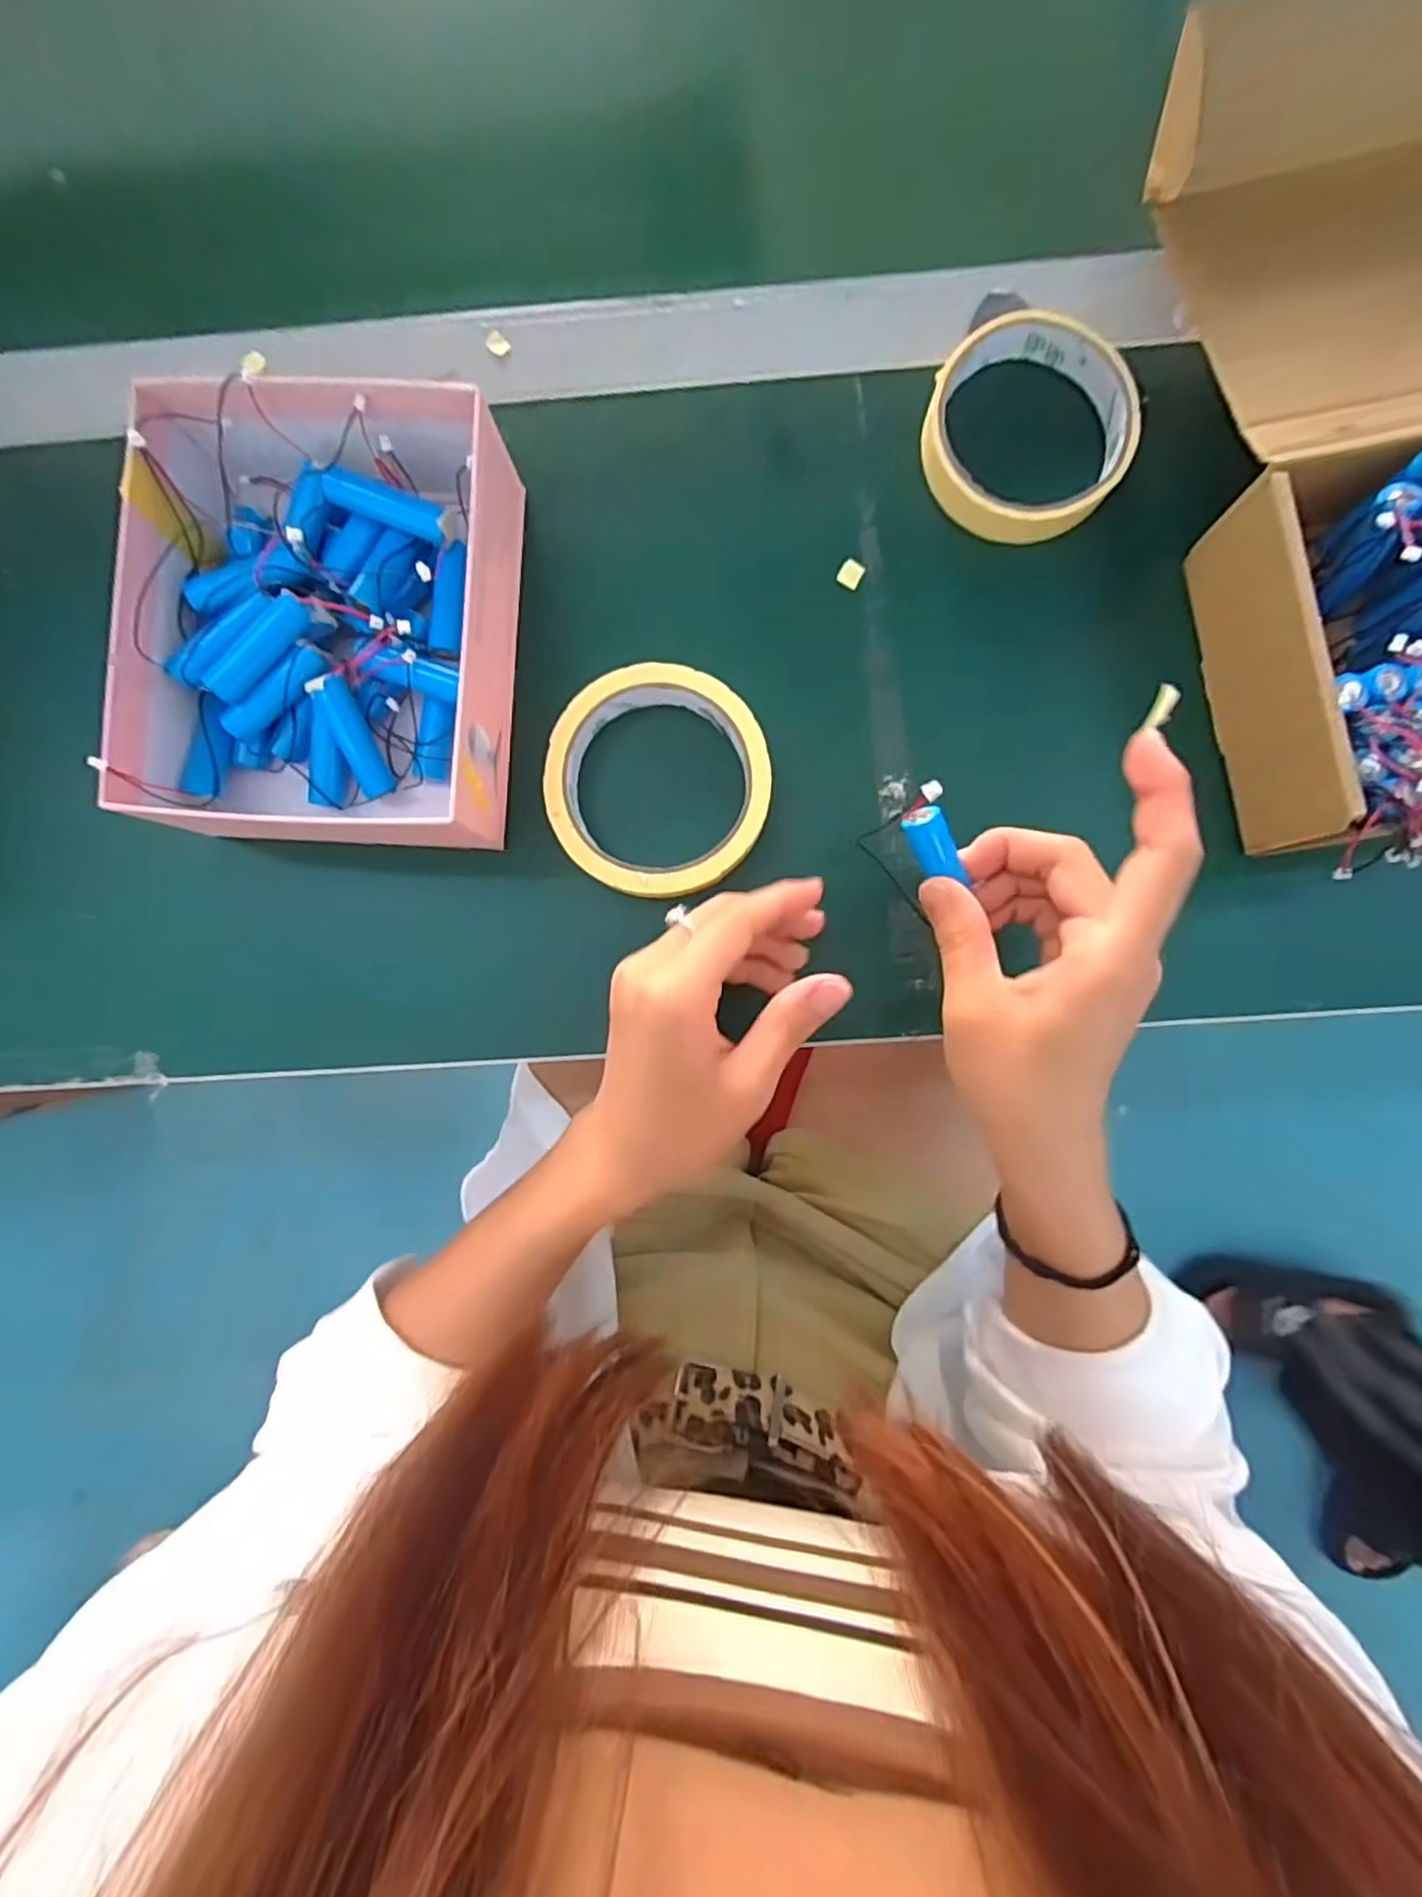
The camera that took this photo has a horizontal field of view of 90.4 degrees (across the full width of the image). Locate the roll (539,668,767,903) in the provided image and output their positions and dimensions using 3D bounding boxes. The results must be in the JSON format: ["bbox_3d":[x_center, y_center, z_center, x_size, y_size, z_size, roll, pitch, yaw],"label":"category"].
[{"bbox_3d":[-0.022,-0.069,0.299,0.091,0.019,0.095,0,88,1],"label":"roll"}]

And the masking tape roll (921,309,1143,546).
[{"bbox_3d":[0.132,-0.217,0.299,0.086,0.021,0.084,0,88,1],"label":"masking tape roll"}]

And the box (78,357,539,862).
[{"bbox_3d":[-0.154,-0.130,0.287,0.138,0.060,0.166,5,88,2],"label":"box"}]

